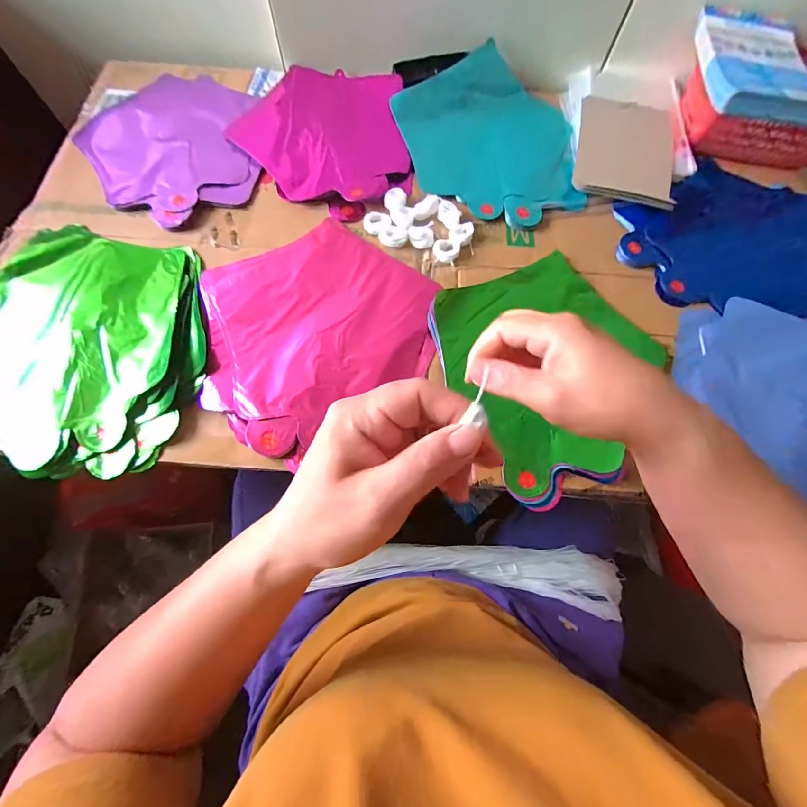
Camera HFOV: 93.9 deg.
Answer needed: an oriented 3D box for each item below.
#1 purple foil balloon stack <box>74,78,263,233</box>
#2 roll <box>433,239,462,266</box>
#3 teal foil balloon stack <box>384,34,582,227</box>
[{"bbox_3d":[-0.292,-0.340,0.490,0.212,0.020,0.275,-33,75,-12],"label":"purple foil balloon stack"},{"bbox_3d":[0.049,-0.174,0.429,0.030,0.009,0.032,0,71,-1],"label":"roll"},{"bbox_3d":[0.116,-0.345,0.482,0.217,0.023,0.261,-15,72,-7],"label":"teal foil balloon stack"}]

